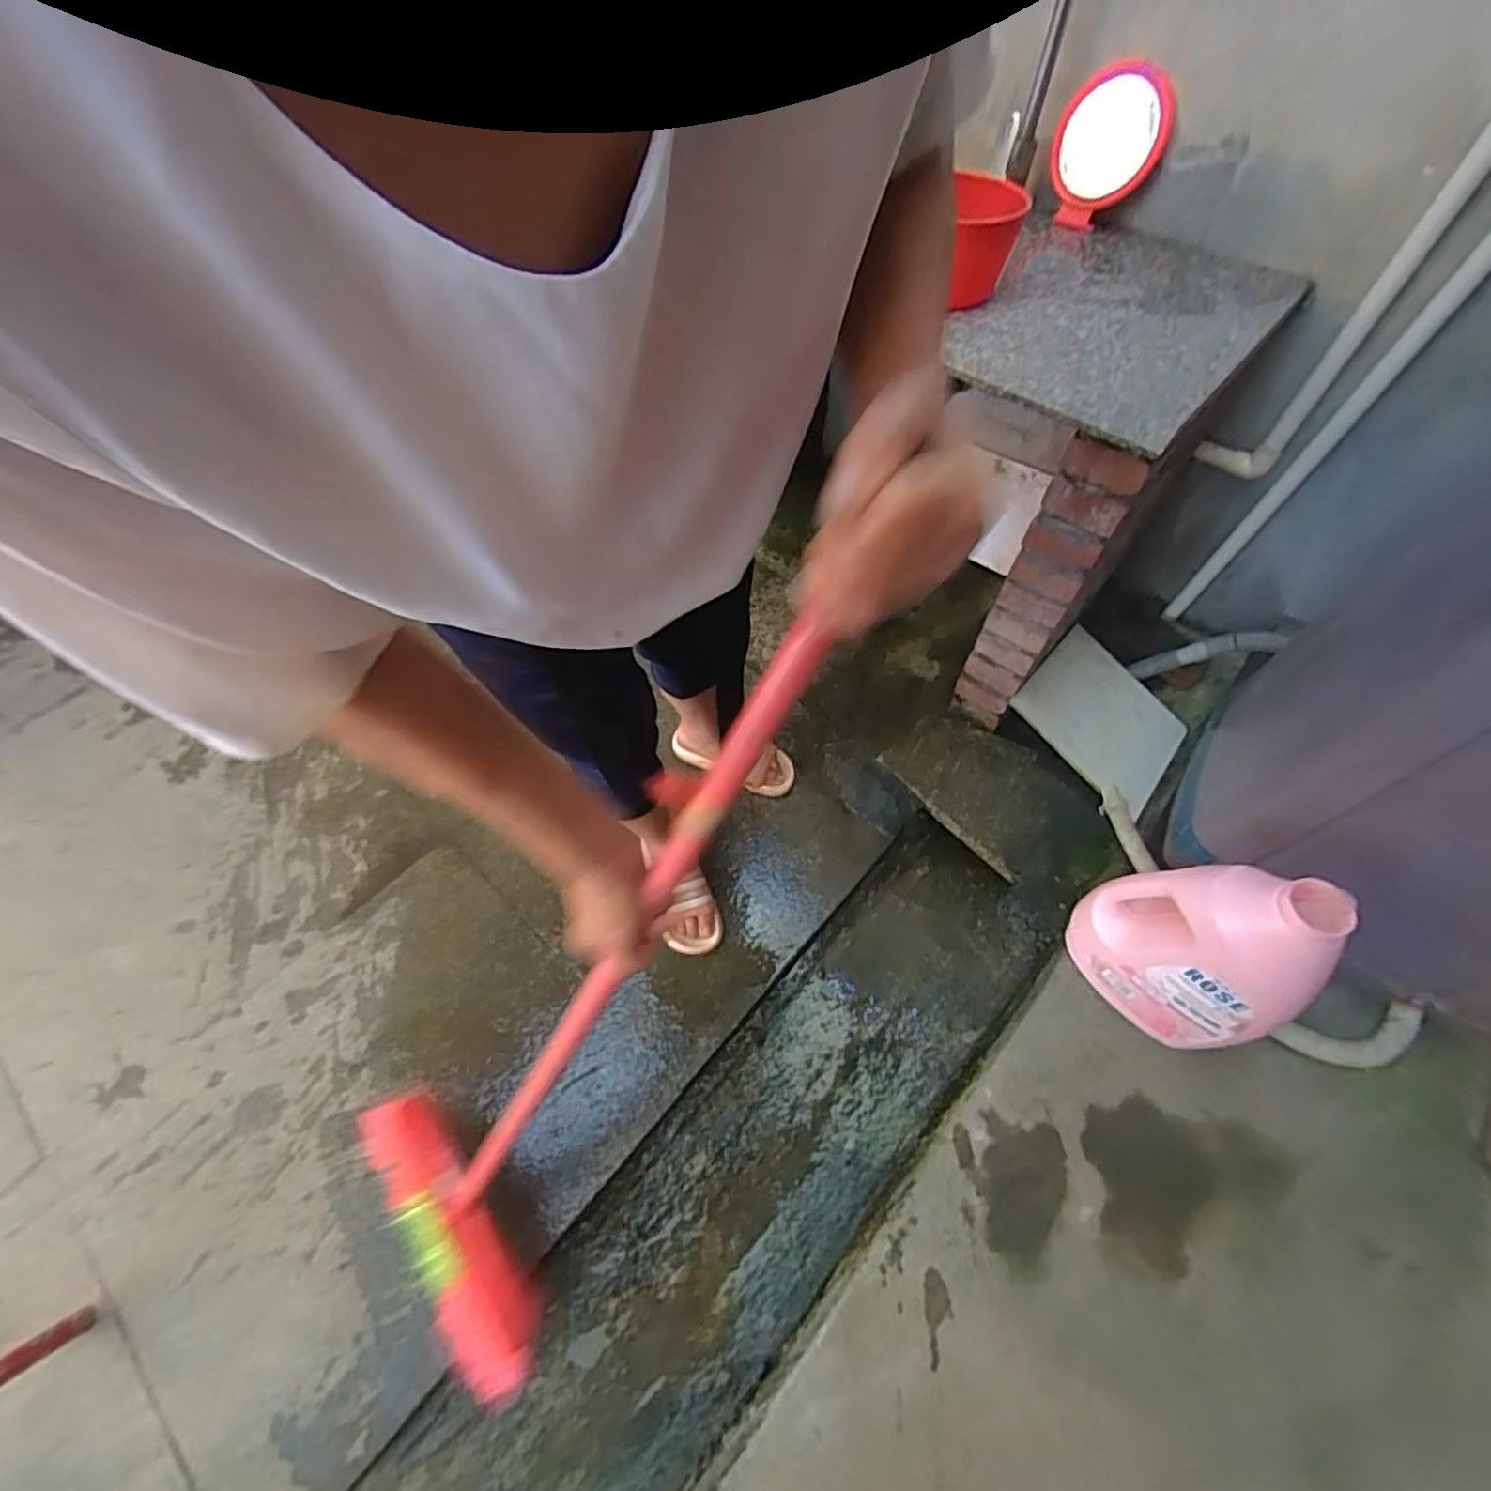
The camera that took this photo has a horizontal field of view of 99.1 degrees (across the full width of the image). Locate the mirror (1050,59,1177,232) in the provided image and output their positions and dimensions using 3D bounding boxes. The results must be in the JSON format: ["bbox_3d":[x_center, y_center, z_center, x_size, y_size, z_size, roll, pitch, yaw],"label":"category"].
[{"bbox_3d":[0.551,-0.933,0.984,0.030,0.177,0.165,-32,86,-43],"label":"mirror"}]

